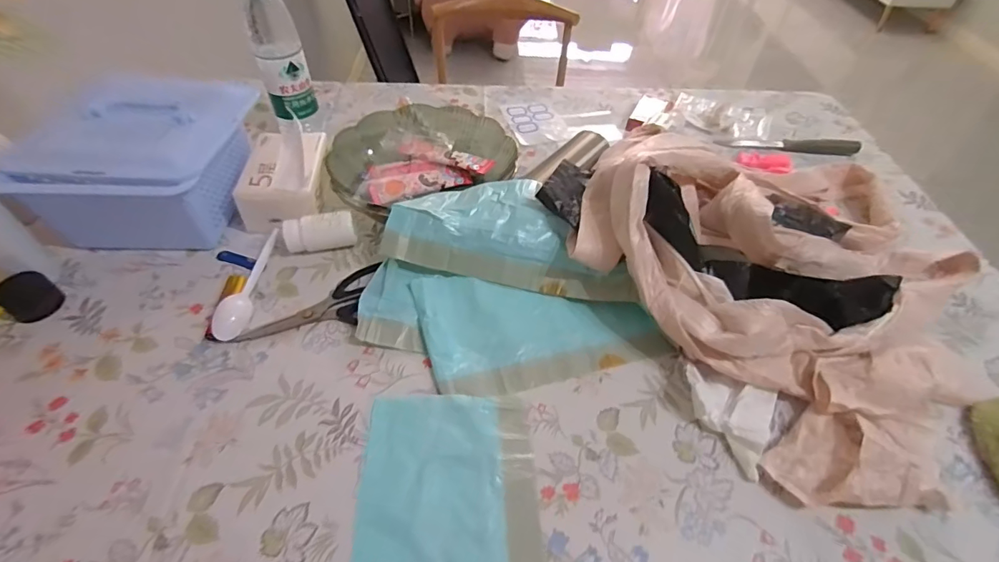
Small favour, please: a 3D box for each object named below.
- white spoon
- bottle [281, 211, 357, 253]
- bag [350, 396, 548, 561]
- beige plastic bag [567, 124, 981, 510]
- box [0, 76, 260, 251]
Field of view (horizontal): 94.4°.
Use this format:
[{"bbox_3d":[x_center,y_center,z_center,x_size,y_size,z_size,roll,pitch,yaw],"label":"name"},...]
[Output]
[{"bbox_3d":[-0.282,0.000,0.516,0.032,0.012,0.153,-2,50,-4],"label":"white spoon"},{"bbox_3d":[-0.212,-0.054,0.546,0.078,0.041,0.032,-5,51,-7],"label":"bottle"},{"bbox_3d":[-0.040,0.184,0.371,0.145,0.009,0.189,-1,50,-3],"label":"bag"},{"bbox_3d":[0.352,-0.031,0.490,0.442,0.133,0.371,-26,56,-22],"label":"beige plastic bag"},{"bbox_3d":[-0.410,-0.134,0.549,0.200,0.124,0.166,1,50,-2],"label":"box"}]

